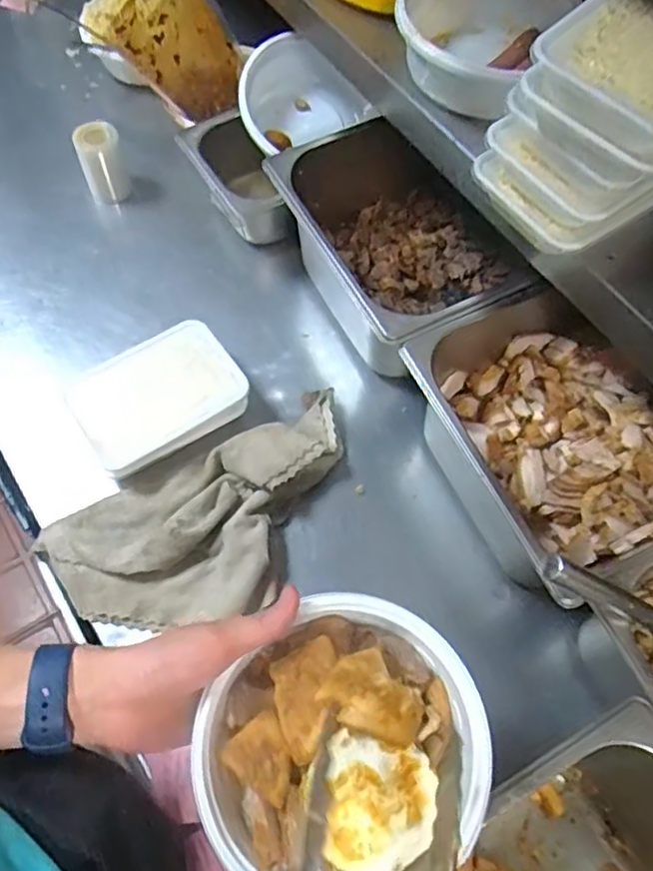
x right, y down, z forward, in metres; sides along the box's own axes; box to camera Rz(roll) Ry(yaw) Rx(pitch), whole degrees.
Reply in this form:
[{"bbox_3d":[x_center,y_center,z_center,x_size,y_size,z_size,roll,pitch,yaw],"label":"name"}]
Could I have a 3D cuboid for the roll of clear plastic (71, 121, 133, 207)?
[{"bbox_3d":[-0.279,-0.342,0.796,0.053,0.093,0.054,-14,66,-9],"label":"roll of clear plastic"}]

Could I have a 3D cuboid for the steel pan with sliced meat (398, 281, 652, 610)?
[{"bbox_3d":[0.217,0.005,0.611,0.242,0.121,0.259,-26,68,-14],"label":"steel pan with sliced meat"}]

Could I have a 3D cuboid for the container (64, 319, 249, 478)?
[{"bbox_3d":[-0.175,-0.040,0.665,0.161,0.051,0.118,-30,69,-16],"label":"container"}]

